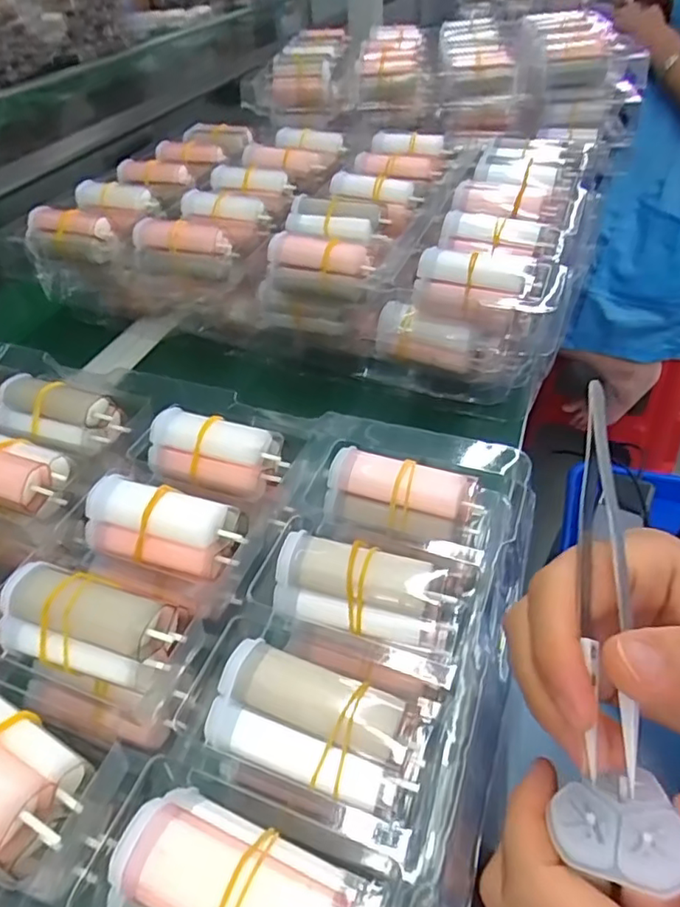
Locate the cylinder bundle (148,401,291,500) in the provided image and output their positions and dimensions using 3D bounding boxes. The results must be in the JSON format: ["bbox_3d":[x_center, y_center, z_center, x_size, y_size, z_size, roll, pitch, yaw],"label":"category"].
[{"bbox_3d":[-0.063,-0.002,0.285,0.066,0.022,0.031,15,48,21],"label":"cylinder bundle"}]

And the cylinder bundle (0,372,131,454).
[{"bbox_3d":[-0.156,-0.022,0.317,0.067,0.024,0.035,9,46,15],"label":"cylinder bundle"}]

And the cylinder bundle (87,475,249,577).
[{"bbox_3d":[-0.078,0.032,0.255,0.068,0.026,0.030,7,46,13],"label":"cylinder bundle"}]

